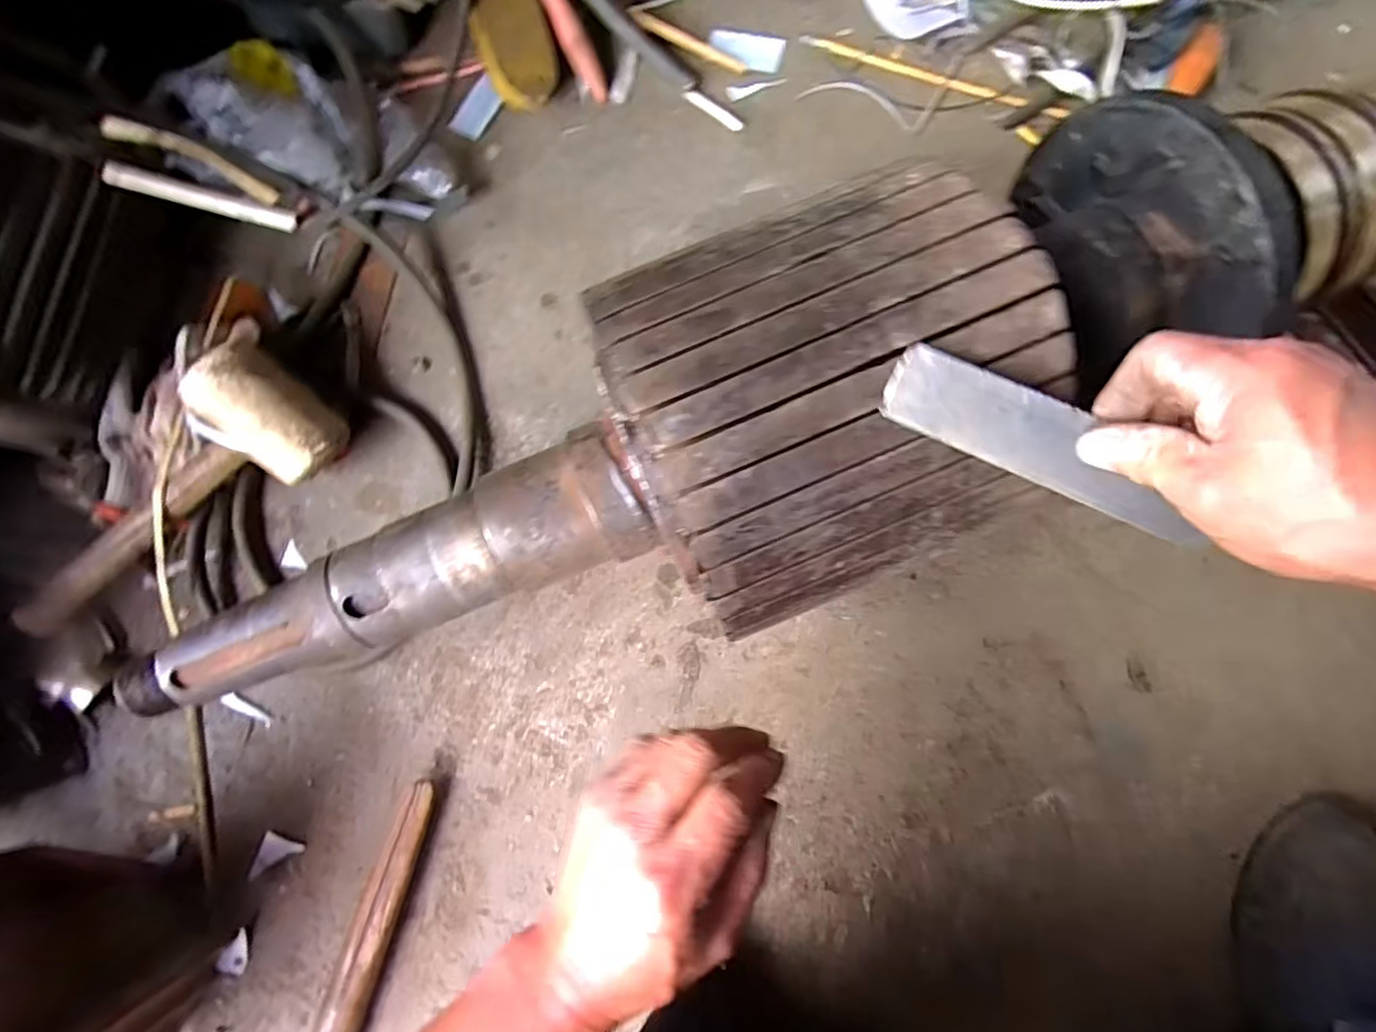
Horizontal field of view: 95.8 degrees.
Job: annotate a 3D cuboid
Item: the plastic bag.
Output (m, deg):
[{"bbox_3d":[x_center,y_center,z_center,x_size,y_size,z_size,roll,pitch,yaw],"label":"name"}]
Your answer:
[{"bbox_3d":[-0.307,-0.324,0.542,0.213,0.077,0.093,9,83,-18],"label":"plastic bag"}]

